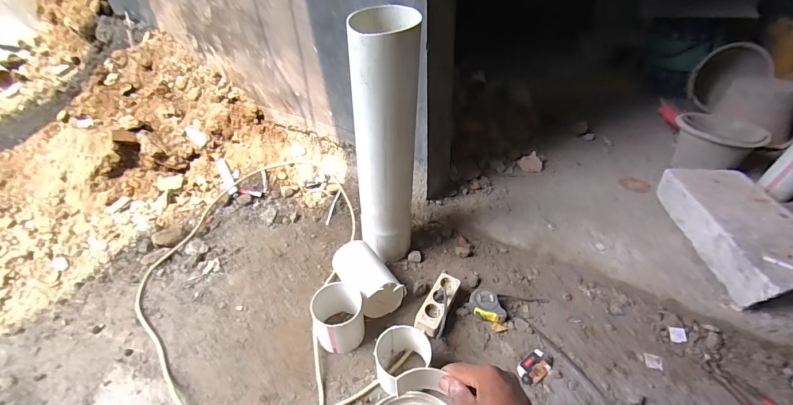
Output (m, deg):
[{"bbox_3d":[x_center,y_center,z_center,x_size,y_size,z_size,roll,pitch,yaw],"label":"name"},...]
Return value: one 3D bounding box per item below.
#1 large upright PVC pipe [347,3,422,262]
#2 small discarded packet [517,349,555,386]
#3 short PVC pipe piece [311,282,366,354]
[{"bbox_3d":[-0.024,-0.109,0.910,0.160,0.624,0.111,-6,35,-3],"label":"large upright PVC pipe"},{"bbox_3d":[0.302,0.355,0.813,0.090,0.018,0.049,-27,42,-29],"label":"small discarded packet"},{"bbox_3d":[-0.137,0.276,0.878,0.112,0.109,0.136,-18,38,-19],"label":"short PVC pipe piece"}]

